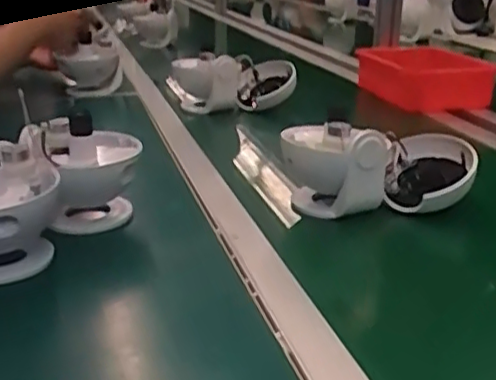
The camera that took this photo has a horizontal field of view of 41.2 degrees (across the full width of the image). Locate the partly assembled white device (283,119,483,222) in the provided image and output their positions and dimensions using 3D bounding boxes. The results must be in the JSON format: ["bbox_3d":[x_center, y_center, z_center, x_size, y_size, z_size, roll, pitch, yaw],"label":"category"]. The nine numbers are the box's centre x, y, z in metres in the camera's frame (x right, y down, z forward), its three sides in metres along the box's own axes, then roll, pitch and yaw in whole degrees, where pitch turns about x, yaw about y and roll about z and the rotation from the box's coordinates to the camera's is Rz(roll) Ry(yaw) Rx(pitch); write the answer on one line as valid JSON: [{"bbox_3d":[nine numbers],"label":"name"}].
[{"bbox_3d":[0.145,-0.031,0.731,0.206,0.096,0.109,0,24,-8],"label":"partly assembled white device"}]

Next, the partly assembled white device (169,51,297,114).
[{"bbox_3d":[-0.020,-0.185,1.146,0.202,0.108,0.114,-8,21,-16],"label":"partly assembled white device"}]

